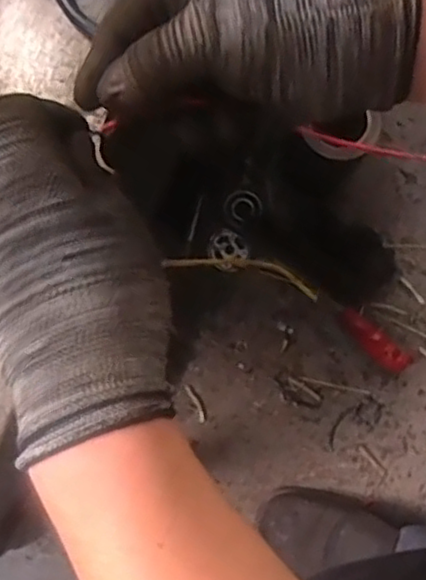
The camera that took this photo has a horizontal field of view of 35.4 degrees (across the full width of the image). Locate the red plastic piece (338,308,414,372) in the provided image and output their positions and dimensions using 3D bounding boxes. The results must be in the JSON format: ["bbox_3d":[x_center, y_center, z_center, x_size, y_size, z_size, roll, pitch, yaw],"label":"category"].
[{"bbox_3d":[0.186,0.059,0.777,0.094,0.030,0.033,38,82,8],"label":"red plastic piece"}]

